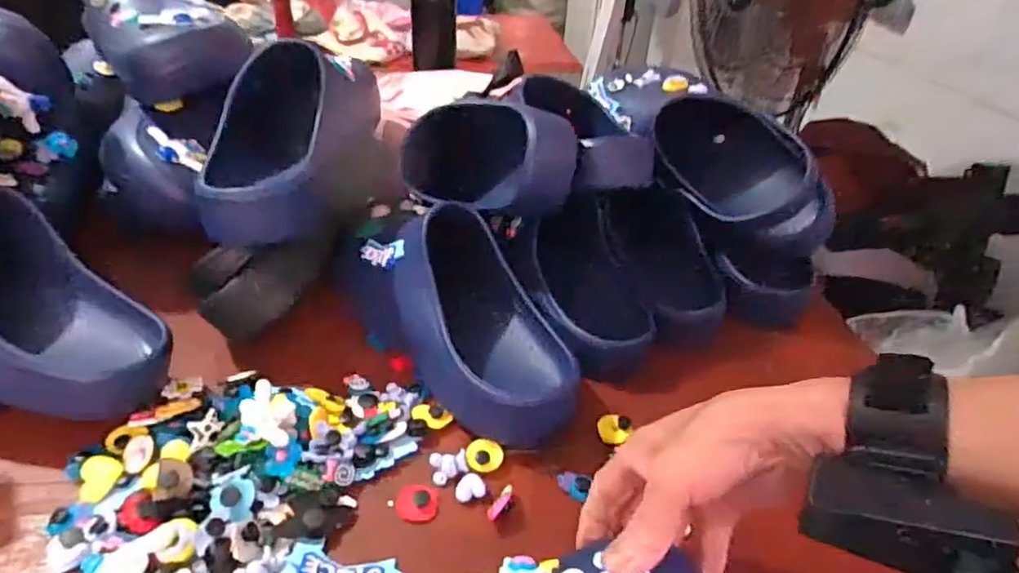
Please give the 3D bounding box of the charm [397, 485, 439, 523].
[{"bbox_3d":[-0.058,0.136,0.392,0.027,0.007,0.024,9,36,5],"label":"charm"}]

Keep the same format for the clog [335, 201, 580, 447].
[{"bbox_3d":[-0.039,0.014,0.480,0.095,0.103,0.231,-26,46,-35],"label":"clog"}]

